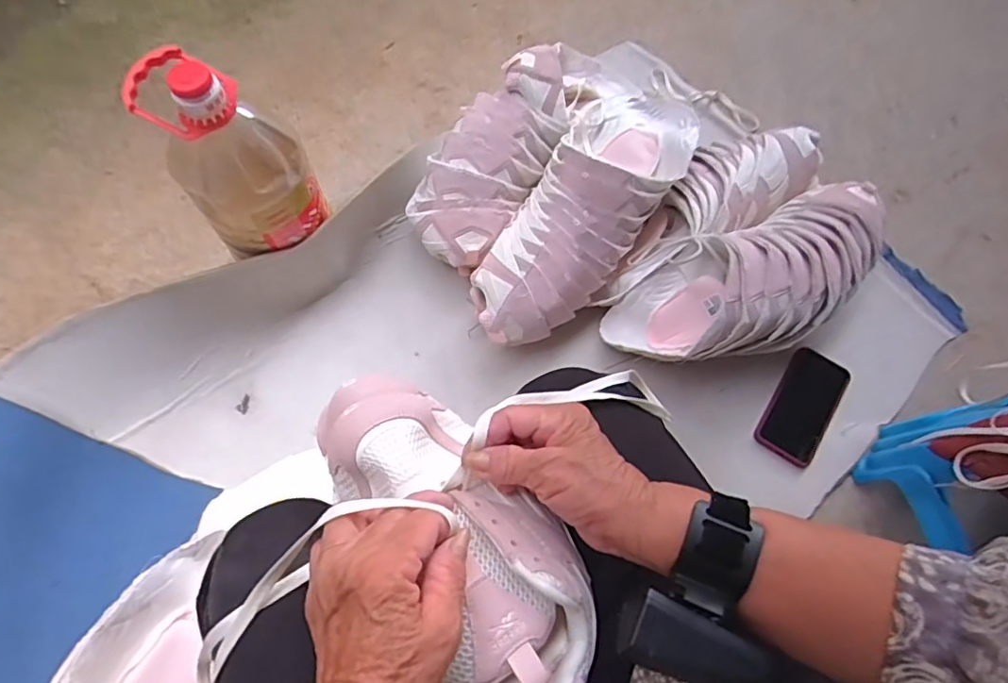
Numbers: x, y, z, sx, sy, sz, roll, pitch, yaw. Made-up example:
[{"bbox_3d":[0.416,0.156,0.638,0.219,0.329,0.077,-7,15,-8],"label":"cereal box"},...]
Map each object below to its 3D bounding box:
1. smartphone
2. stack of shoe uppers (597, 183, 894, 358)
[{"bbox_3d":[0.430,0.088,0.807,0.088,0.013,0.166,34,71,11],"label":"smartphone"},{"bbox_3d":[0.344,-0.071,0.786,0.381,0.164,0.172,-26,75,-12],"label":"stack of shoe uppers"}]

